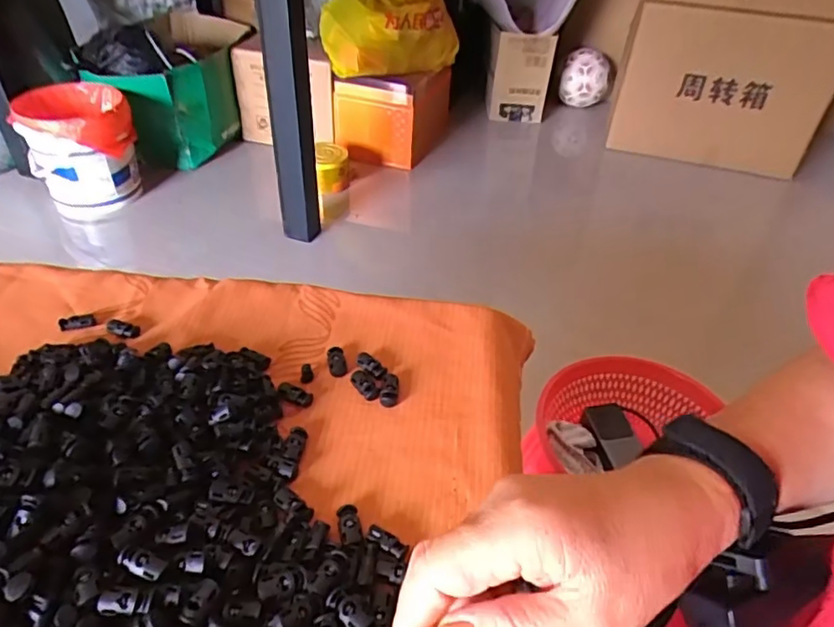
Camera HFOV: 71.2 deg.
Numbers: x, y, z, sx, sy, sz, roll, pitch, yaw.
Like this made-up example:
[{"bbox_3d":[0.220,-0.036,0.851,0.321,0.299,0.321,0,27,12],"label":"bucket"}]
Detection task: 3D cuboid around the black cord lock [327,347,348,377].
[{"bbox_3d":[-0.066,0.039,0.480,0.014,0.011,0.027,-8,41,-14],"label":"black cord lock"}]

